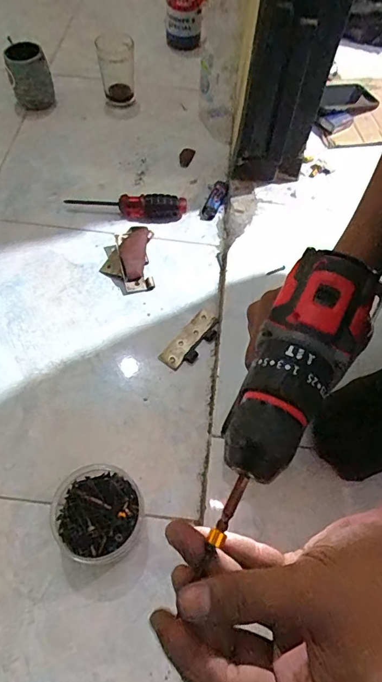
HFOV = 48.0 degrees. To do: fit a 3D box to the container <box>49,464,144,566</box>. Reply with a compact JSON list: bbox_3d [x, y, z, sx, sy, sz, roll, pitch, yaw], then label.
[{"bbox_3d":[-0.100,0.181,0.453,0.093,0.034,0.093,1,61,-2],"label":"container"}]

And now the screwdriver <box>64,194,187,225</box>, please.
[{"bbox_3d":[-0.102,-0.212,0.679,0.185,0.029,0.046,6,61,1],"label":"screwdriver"}]

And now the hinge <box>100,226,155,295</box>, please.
[{"bbox_3d":[-0.093,-0.124,0.627,0.072,0.033,0.113,-4,61,-4],"label":"hinge"}]

